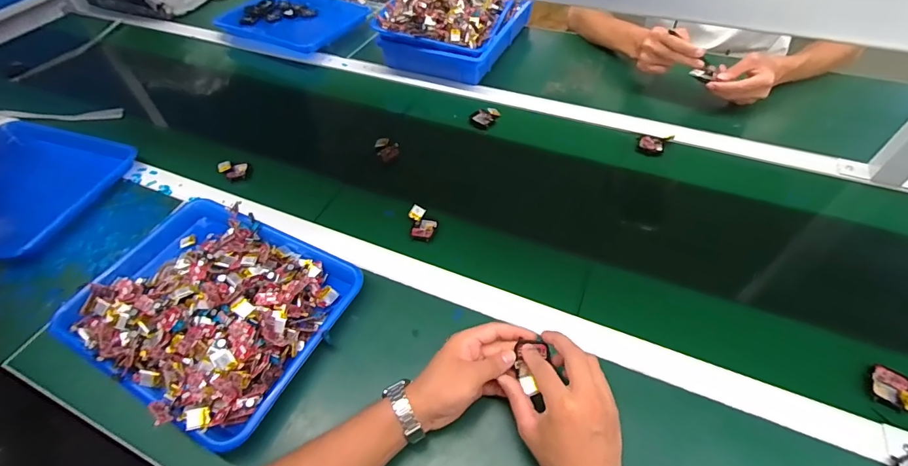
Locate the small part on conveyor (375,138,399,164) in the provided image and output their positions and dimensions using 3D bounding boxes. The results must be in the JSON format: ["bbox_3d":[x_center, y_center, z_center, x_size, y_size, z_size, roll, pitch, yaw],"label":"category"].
[{"bbox_3d":[-0.117,-0.148,0.746,0.039,0.020,0.046,-22,54,-13],"label":"small part on conveyor"}]

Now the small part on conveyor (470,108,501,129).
[{"bbox_3d":[0.059,-0.221,0.797,0.050,0.014,0.041,-39,59,-24],"label":"small part on conveyor"}]

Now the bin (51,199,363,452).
[{"bbox_3d":[-0.320,0.079,0.542,0.341,0.060,0.256,22,56,20],"label":"bin"}]

